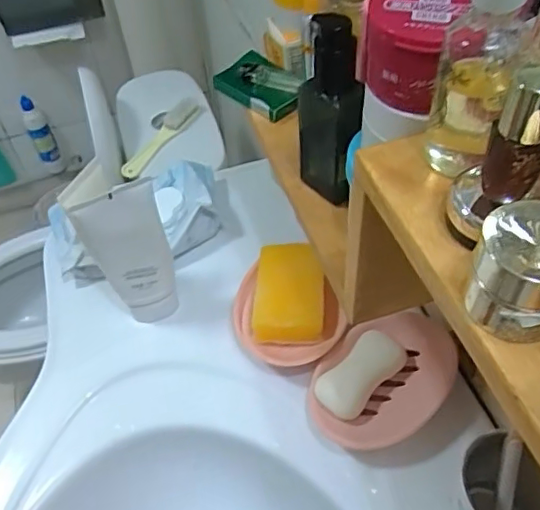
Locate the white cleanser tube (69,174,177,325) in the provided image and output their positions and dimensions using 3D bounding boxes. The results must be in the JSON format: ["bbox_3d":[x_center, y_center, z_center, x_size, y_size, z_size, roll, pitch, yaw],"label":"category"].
[{"bbox_3d":[-0.137,0.008,0.582,0.076,0.174,0.039,-22,52,-14],"label":"white cleanser tube"}]

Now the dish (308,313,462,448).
[{"bbox_3d":[0.105,0.113,0.535,0.148,0.029,0.109,-31,54,-20],"label":"dish"}]

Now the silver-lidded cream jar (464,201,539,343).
[{"bbox_3d":[0.098,0.007,0.221,0.040,0.040,0.037,-2,50,3],"label":"silver-lidded cream jar"}]

